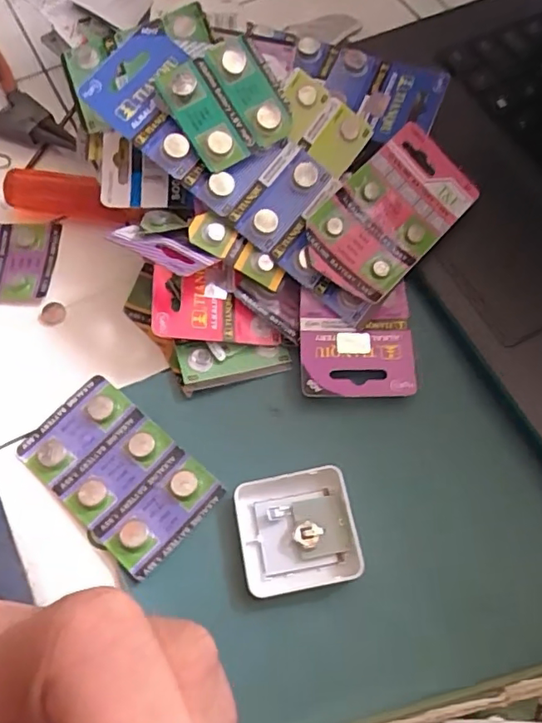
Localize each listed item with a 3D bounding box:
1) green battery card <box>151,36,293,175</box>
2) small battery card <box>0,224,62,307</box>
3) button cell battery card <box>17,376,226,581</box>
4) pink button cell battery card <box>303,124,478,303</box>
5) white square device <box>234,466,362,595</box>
[{"bbox_3d":[-0.019,-0.119,0.259,0.050,0.009,0.052,-35,88,-10],"label":"green battery card"},{"bbox_3d":[-0.143,-0.051,0.299,0.059,0.007,0.050,0,65,2],"label":"small battery card"},{"bbox_3d":[-0.066,0.047,0.247,0.081,0.007,0.050,38,72,18],"label":"button cell battery card"},{"bbox_3d":[0.056,-0.070,0.268,0.050,0.007,0.088,44,73,-1],"label":"pink button cell battery card"},{"bbox_3d":[0.010,0.068,0.231,0.046,0.012,0.045,-10,65,-3],"label":"white square device"}]

